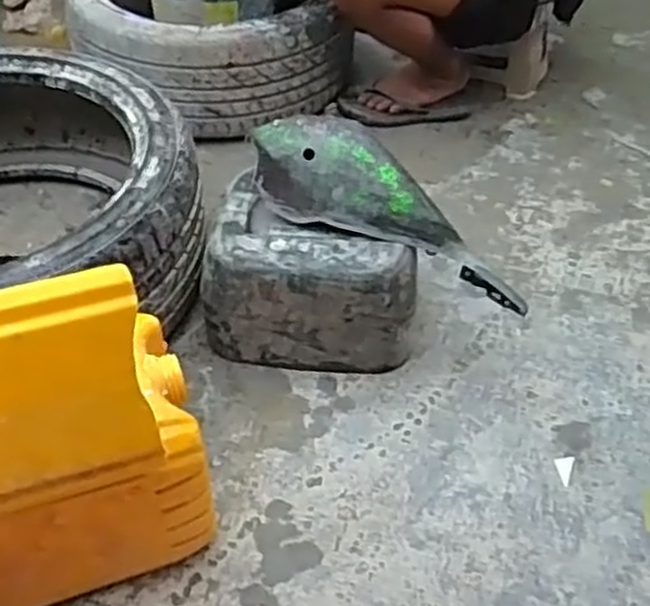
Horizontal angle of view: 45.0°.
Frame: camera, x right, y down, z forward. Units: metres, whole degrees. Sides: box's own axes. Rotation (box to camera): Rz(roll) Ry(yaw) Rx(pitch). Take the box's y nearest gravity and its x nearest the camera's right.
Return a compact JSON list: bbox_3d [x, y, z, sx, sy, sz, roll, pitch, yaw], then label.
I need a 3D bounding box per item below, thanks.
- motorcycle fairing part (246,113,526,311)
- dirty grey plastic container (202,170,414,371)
[{"bbox_3d":[0.095,-0.127,1.119,0.448,0.107,0.129,31,52,4],"label":"motorcycle fairing part"},{"bbox_3d":[-0.014,-0.034,1.187,0.301,0.195,0.207,8,47,7],"label":"dirty grey plastic container"}]

